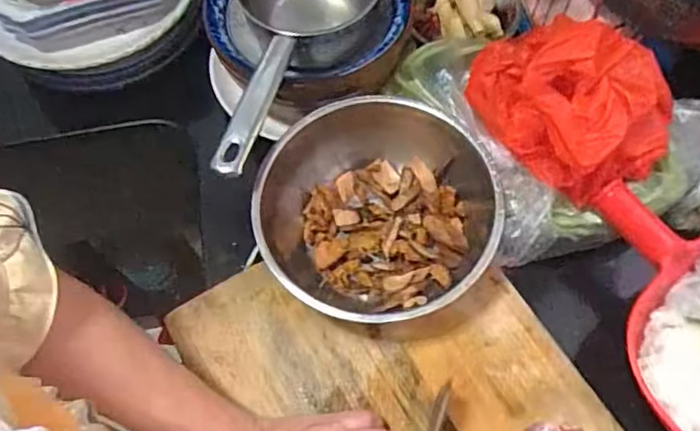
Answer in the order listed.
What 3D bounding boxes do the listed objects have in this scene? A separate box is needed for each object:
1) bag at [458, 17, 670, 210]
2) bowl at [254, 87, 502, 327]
[{"bbox_3d":[0.180,-0.094,0.521,0.178,0.146,0.122,31,70,16],"label":"bag"},{"bbox_3d":[0.027,0.001,0.557,0.213,0.085,0.206,-1,64,2],"label":"bowl"}]

